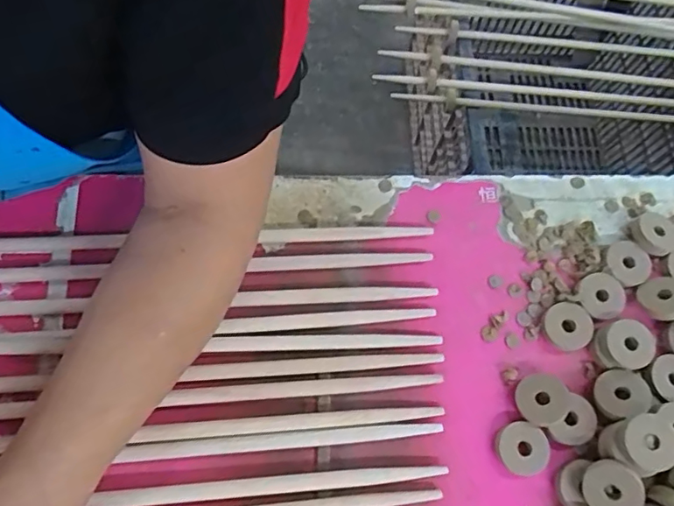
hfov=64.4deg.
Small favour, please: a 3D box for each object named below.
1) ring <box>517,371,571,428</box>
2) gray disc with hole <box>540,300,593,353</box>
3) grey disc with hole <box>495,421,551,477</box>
[{"bbox_3d":[0.144,0.102,0.376,0.035,0.005,0.035,-6,65,13],"label":"ring"},{"bbox_3d":[0.170,0.054,0.395,0.034,0.007,0.035,1,73,-2],"label":"gray disc with hole"},{"bbox_3d":[0.127,0.134,0.366,0.033,0.005,0.035,1,73,-2],"label":"grey disc with hole"}]

